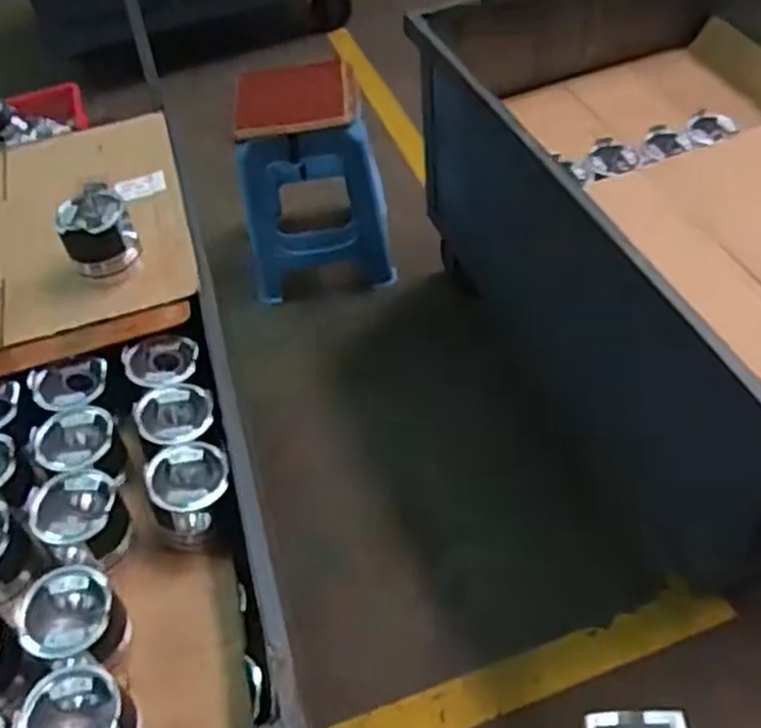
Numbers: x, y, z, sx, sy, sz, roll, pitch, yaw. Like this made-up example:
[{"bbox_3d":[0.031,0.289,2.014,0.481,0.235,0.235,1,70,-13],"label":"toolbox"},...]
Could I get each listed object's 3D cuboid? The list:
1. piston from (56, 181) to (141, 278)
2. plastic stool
[{"bbox_3d":[-0.397,-0.187,1.107,0.092,0.111,0.092,-17,50,-8],"label":"piston"},{"bbox_3d":[-0.172,-0.445,1.907,0.352,0.471,0.287,-11,50,-4],"label":"plastic stool"}]

